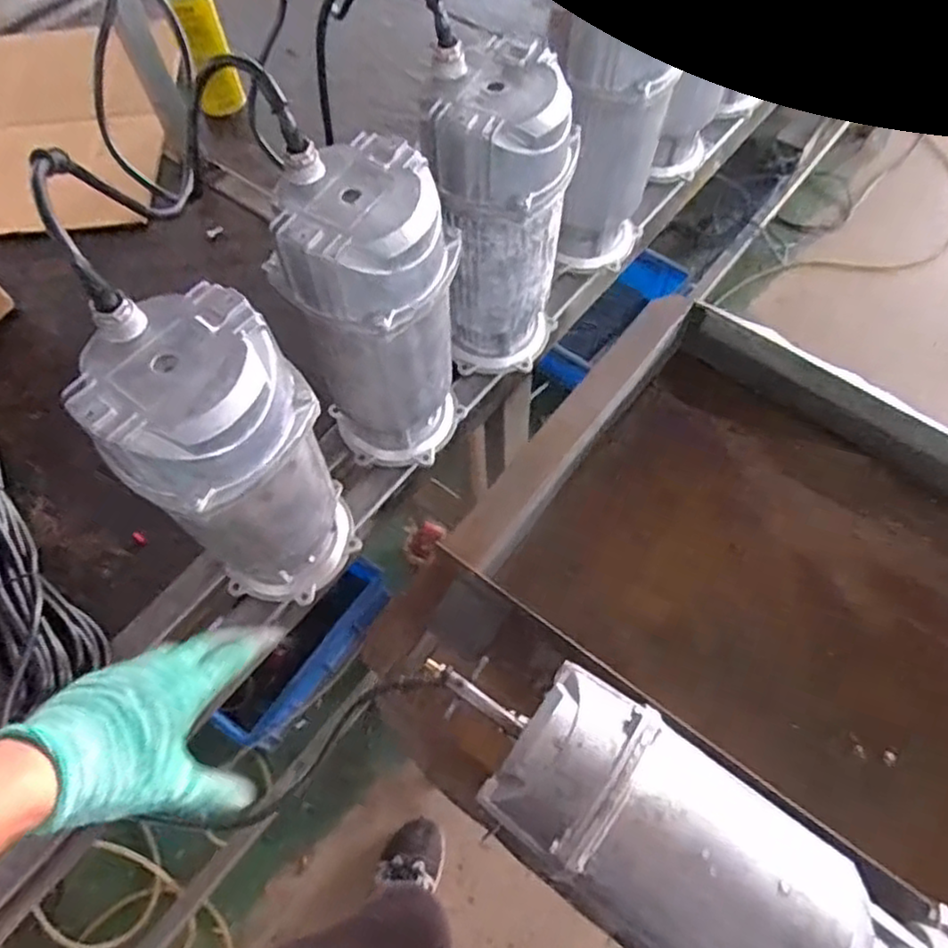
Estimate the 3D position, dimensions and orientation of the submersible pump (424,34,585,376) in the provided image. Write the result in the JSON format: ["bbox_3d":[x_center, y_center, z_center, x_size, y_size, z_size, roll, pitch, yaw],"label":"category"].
[{"bbox_3d":[0.025,-0.223,0.647,0.126,0.292,0.112,-1,62,1],"label":"submersible pump"}]

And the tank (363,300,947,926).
[{"bbox_3d":[0.367,0.205,0.680,0.736,0.213,0.564,35,69,18],"label":"tank"}]

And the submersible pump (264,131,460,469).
[{"bbox_3d":[-0.075,-0.121,0.596,0.127,0.294,0.112,-41,68,-18],"label":"submersible pump"}]

